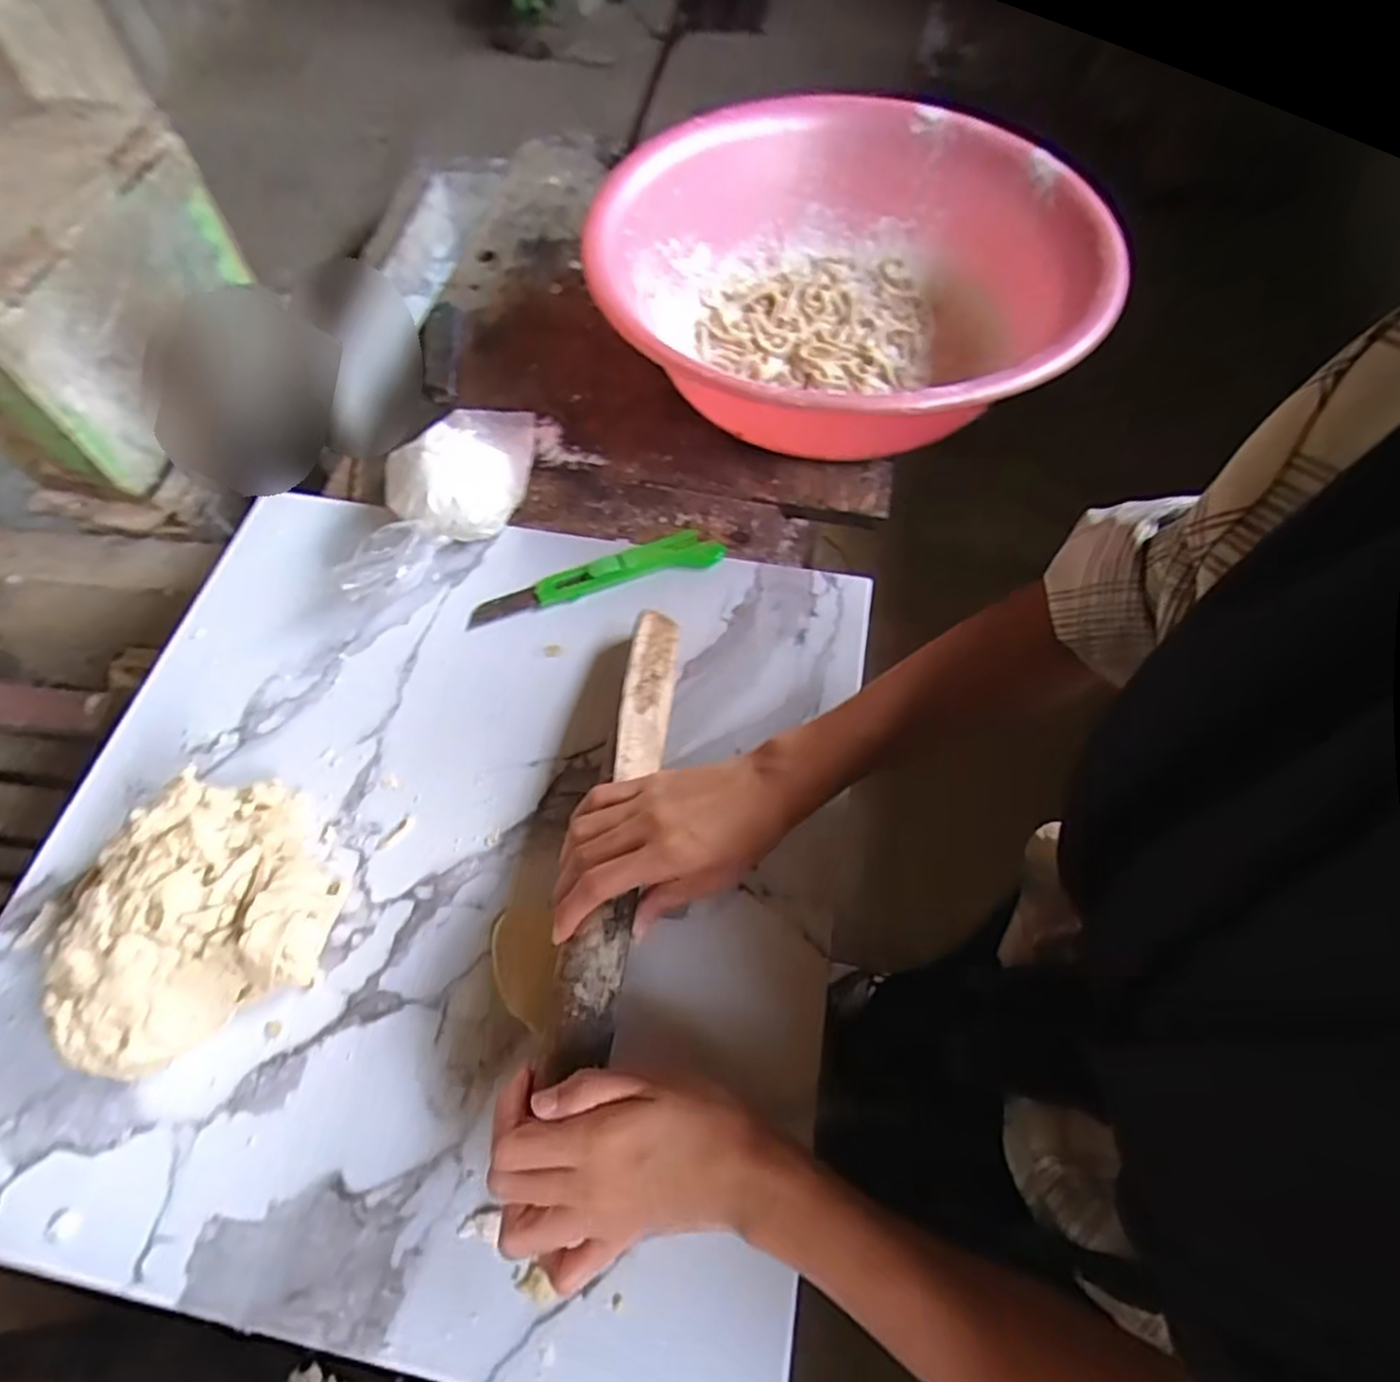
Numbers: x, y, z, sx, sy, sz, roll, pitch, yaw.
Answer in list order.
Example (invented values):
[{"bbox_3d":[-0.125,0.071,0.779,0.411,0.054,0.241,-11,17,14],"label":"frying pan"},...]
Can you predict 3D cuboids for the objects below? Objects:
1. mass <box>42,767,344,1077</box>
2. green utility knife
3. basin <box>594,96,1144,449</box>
[{"bbox_3d":[-0.287,0.121,0.408,0.140,0.065,0.141,0,63,0],"label":"mass"},{"bbox_3d":[-0.078,-0.089,0.548,0.192,0.012,0.038,-14,61,-9],"label":"green utility knife"},{"bbox_3d":[0.133,-0.336,0.632,0.385,0.150,0.406,0,60,-1],"label":"basin"}]

